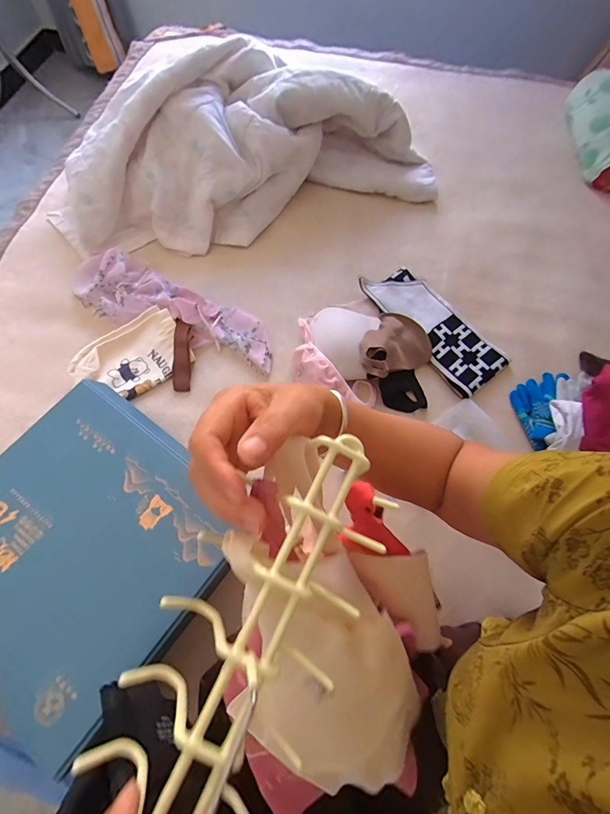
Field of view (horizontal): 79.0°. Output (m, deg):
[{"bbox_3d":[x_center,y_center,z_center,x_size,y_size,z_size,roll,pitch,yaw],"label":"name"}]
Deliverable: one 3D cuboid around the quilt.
[{"bbox_3d":[-0.125,-0.529,0.774,0.841,0.203,0.334,-10,68,-6],"label":"quilt"}]

